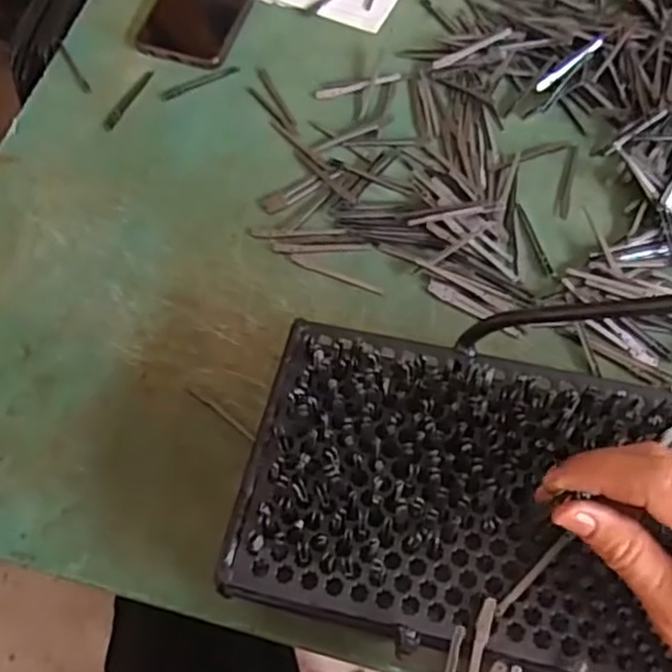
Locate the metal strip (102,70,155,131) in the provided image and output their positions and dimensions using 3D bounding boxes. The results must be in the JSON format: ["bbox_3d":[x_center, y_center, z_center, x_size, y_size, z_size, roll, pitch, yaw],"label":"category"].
[{"bbox_3d":[-0.163,-0.186,0.554,0.010,0.004,0.063,24,68,13],"label":"metal strip"}]

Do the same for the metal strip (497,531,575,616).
[{"bbox_3d":[0.089,0.108,0.319,0.047,0.004,0.004,-40,62,-16],"label":"metal strip"}]

